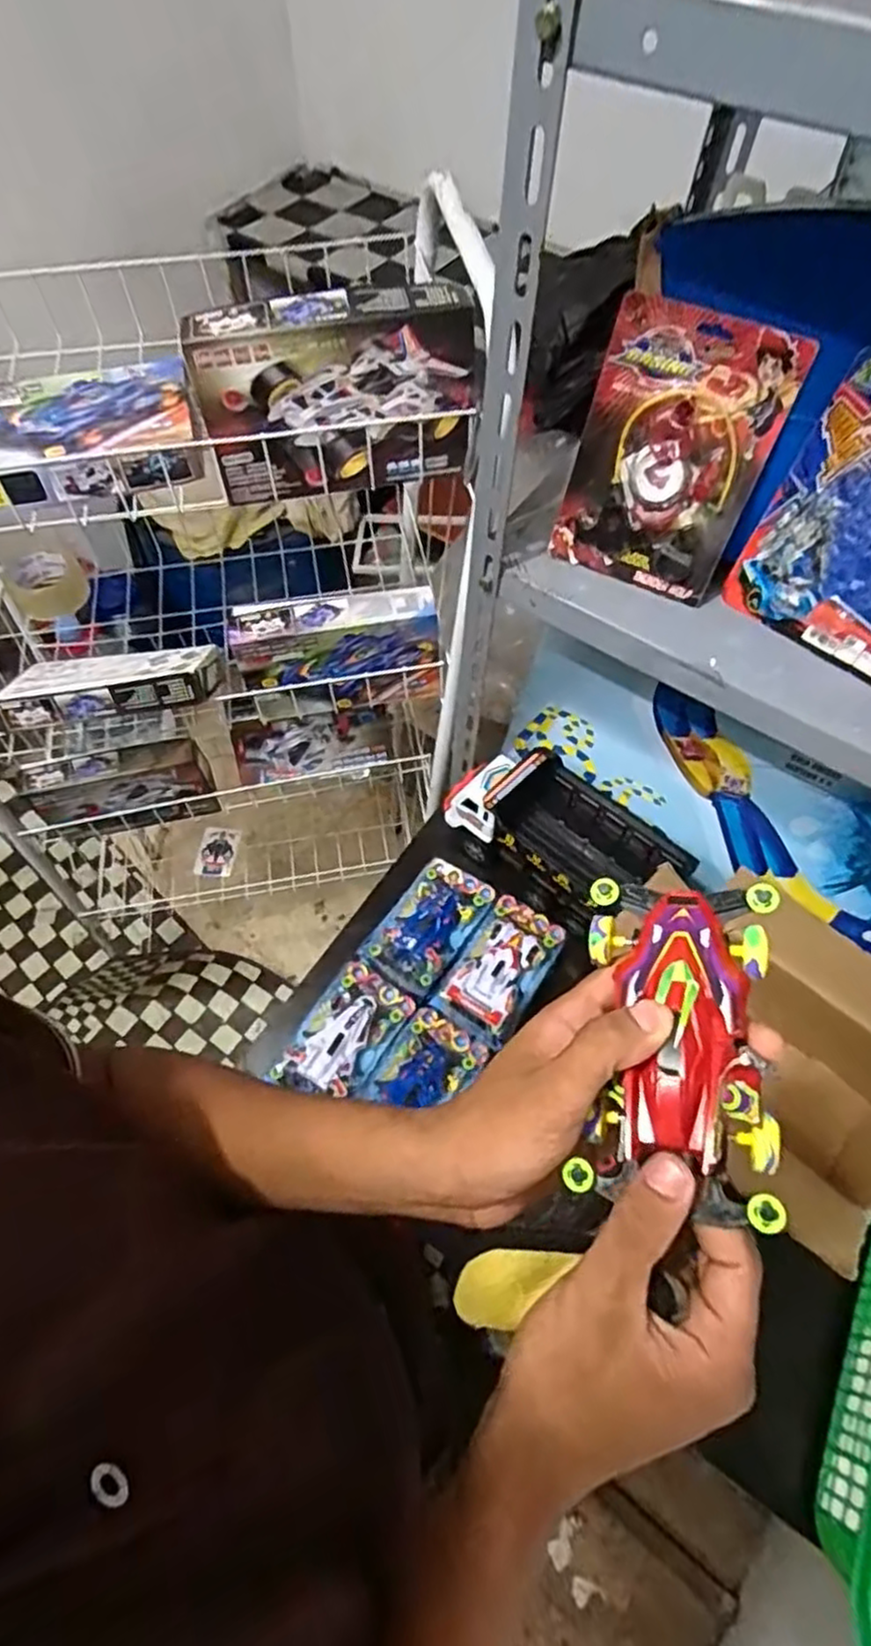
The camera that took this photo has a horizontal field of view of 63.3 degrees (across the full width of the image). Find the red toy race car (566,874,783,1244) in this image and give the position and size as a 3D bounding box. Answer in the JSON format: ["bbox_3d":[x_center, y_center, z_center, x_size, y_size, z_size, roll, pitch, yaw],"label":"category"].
[{"bbox_3d":[0.106,0.093,0.312,0.075,0.041,0.137,8,61,5],"label":"red toy race car"}]

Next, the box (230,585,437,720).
[{"bbox_3d":[-0.113,-0.200,0.848,0.229,0.150,0.049,-10,61,-5],"label":"box"}]

